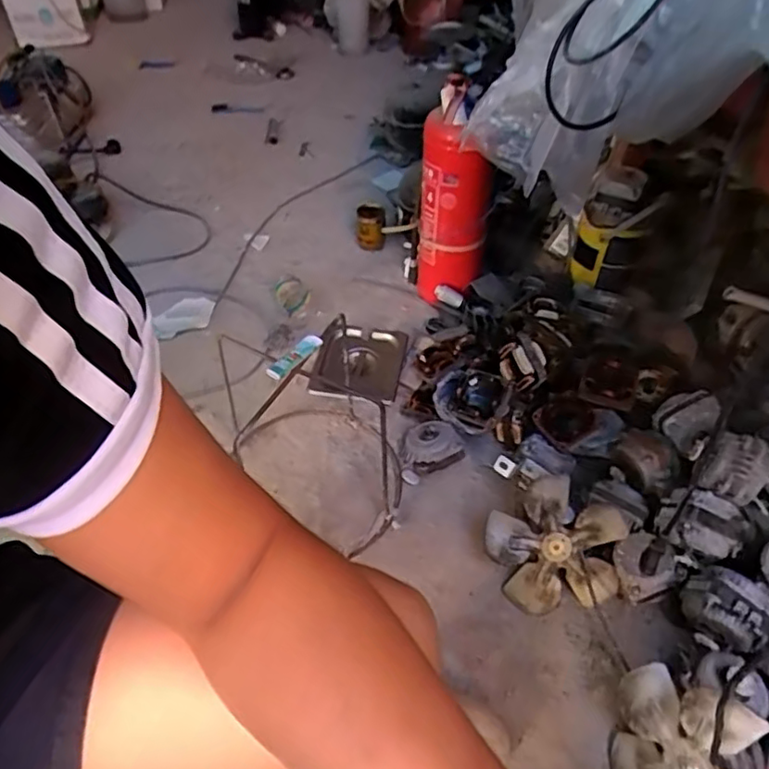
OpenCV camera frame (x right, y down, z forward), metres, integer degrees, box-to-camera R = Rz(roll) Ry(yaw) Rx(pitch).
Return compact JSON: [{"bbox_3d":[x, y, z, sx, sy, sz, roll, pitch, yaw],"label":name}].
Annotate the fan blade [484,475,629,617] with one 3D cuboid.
[{"bbox_3d":[0.229,0.222,0.832,0.179,0.030,0.170,-42,88,10],"label":"fan blade"}]

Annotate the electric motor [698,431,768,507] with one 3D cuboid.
[{"bbox_3d":[0.430,0.100,0.759,0.072,0.068,0.064,32,53,27],"label":"electric motor"}]

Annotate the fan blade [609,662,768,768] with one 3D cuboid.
[{"bbox_3d":[0.310,0.392,0.632,0.030,0.174,0.176,10,76,-35],"label":"fan blade"}]

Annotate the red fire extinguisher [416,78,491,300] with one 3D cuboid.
[{"bbox_3d":[0.127,-0.322,1.144,0.129,0.404,0.107,5,45,3],"label":"red fire extinguisher"}]

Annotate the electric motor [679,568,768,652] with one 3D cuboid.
[{"bbox_3d":[0.404,0.268,0.737,0.089,0.077,0.067,28,51,24],"label":"electric motor"}]

